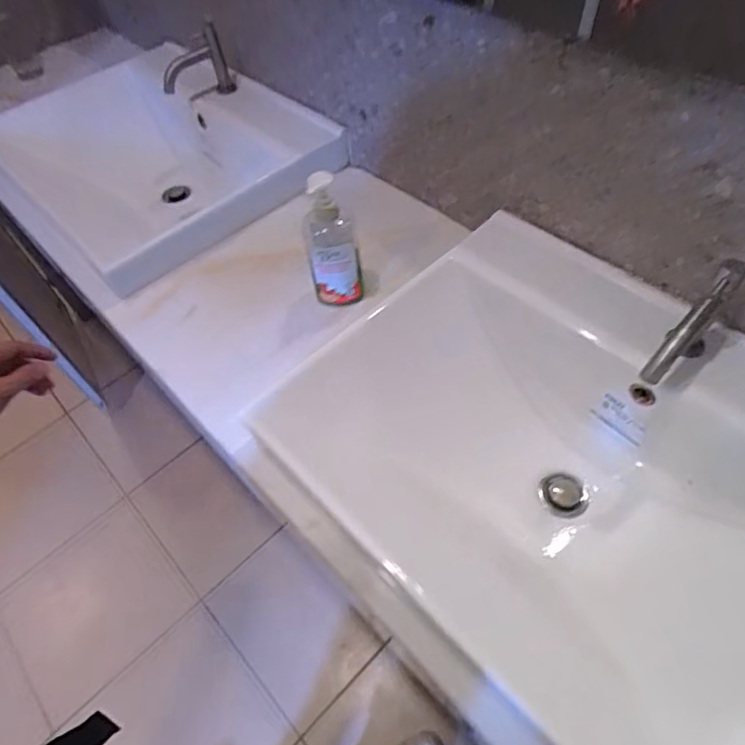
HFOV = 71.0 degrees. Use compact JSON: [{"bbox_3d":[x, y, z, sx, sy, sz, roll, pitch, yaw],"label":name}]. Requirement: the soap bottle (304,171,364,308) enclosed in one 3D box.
[{"bbox_3d":[-0.050,-0.161,0.716,0.074,0.188,0.054,-11,54,-4],"label":"soap bottle"}]

